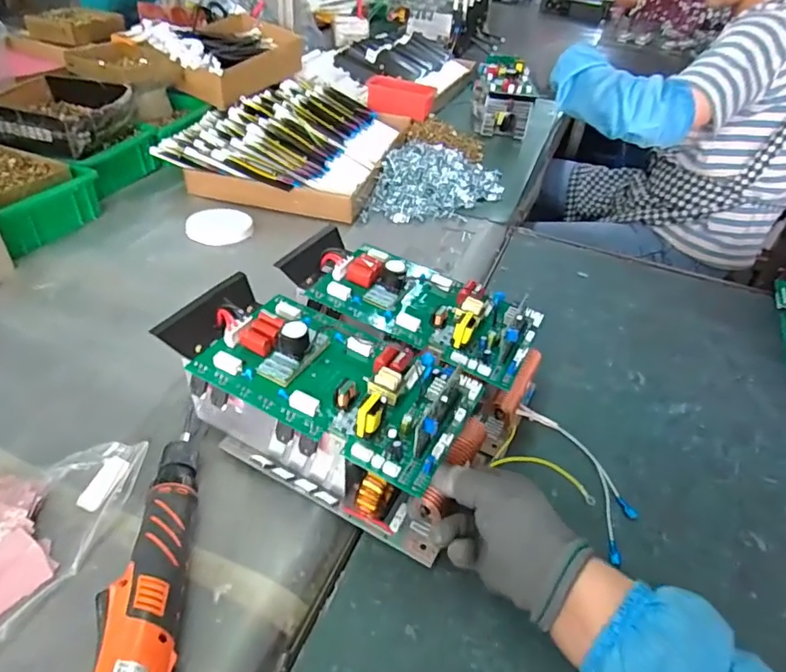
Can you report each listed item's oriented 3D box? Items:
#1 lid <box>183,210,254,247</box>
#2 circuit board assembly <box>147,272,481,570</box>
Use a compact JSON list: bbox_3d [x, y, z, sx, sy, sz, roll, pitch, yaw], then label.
[{"bbox_3d":[-0.272,-0.172,0.835,0.098,0.021,0.098,3,40,-3],"label":"lid"},{"bbox_3d":[-0.067,0.060,0.483,0.273,0.127,0.123,22,43,18],"label":"circuit board assembly"}]

